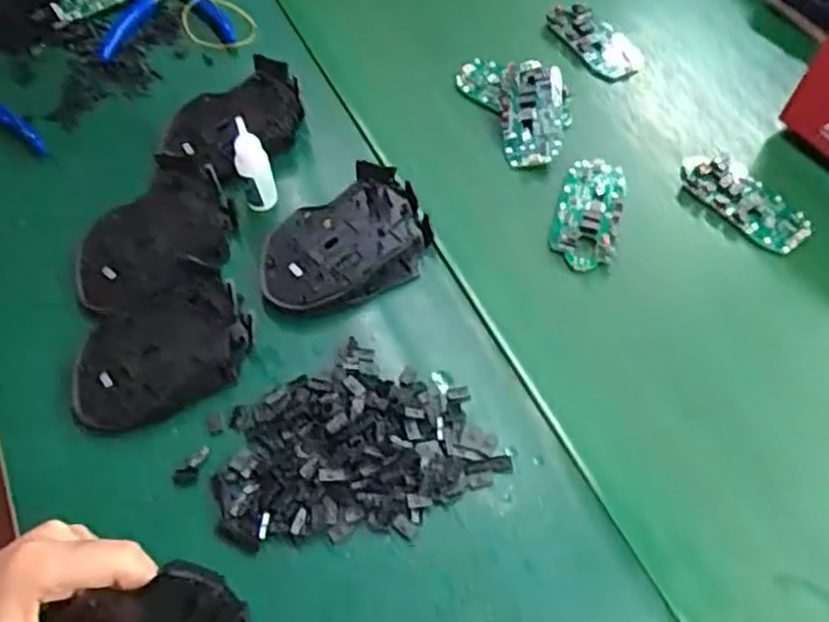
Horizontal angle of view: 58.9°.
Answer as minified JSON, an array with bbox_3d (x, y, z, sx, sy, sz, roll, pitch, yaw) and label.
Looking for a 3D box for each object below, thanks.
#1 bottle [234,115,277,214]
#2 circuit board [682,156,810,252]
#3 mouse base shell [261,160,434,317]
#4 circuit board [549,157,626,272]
[{"bbox_3d":[-0.109,-0.096,0.499,0.023,0.083,0.017,-13,59,-8],"label":"bottle"},{"bbox_3d":[0.240,-0.082,0.534,0.041,0.018,0.098,-38,65,-21],"label":"circuit board"},{"bbox_3d":[-0.049,-0.044,0.492,0.117,0.037,0.080,-29,62,-17],"label":"mouse base shell"},{"bbox_3d":[0.126,-0.072,0.528,0.044,0.014,0.098,16,59,10],"label":"circuit board"}]

